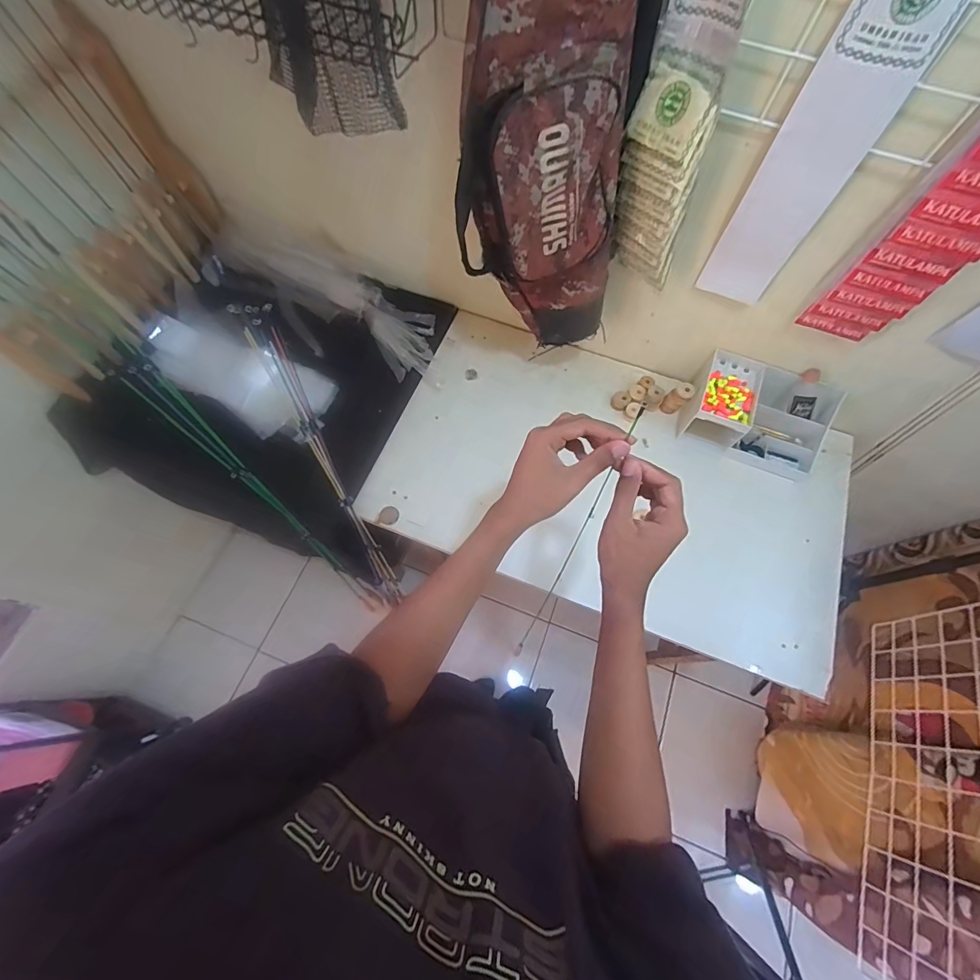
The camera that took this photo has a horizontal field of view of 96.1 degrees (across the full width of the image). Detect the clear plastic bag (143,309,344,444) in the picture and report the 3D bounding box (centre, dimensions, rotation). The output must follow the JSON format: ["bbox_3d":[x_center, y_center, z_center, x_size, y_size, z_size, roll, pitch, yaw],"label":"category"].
[{"bbox_3d":[-0.499,-0.225,0.846,0.398,0.027,0.153,23,69,8],"label":"clear plastic bag"}]

